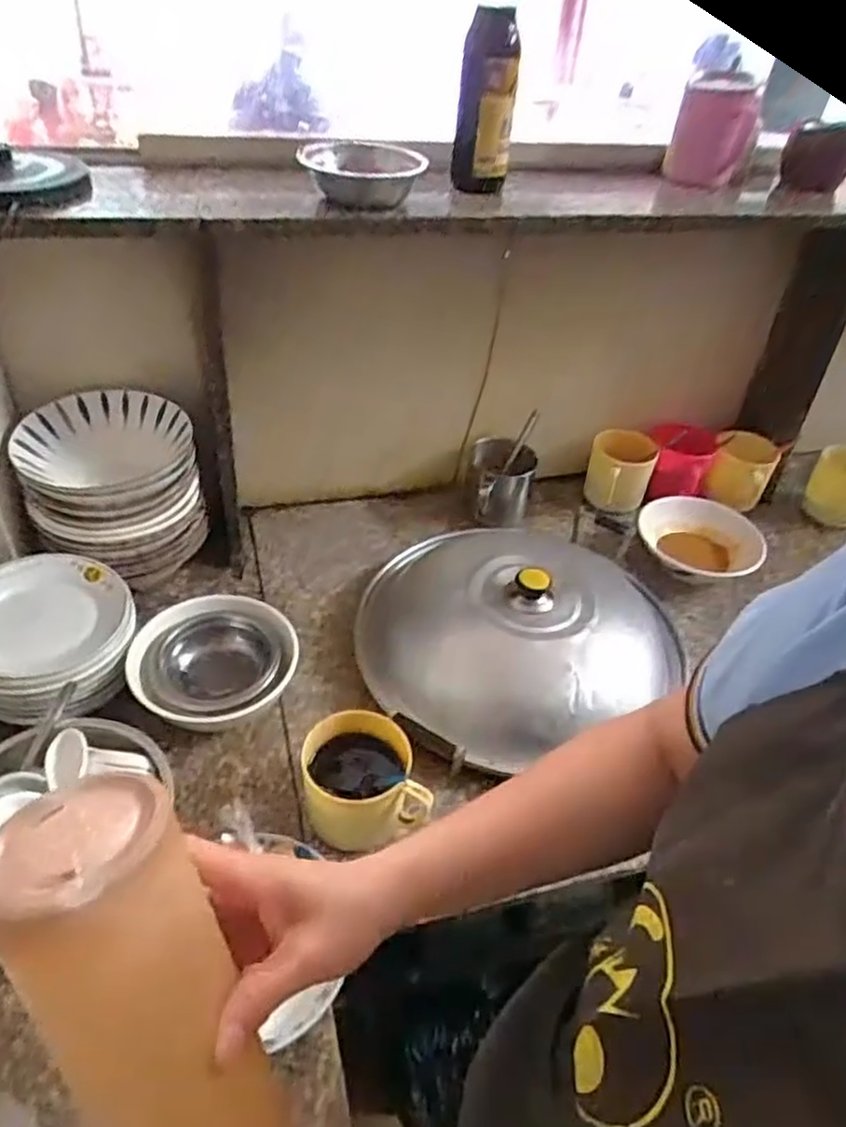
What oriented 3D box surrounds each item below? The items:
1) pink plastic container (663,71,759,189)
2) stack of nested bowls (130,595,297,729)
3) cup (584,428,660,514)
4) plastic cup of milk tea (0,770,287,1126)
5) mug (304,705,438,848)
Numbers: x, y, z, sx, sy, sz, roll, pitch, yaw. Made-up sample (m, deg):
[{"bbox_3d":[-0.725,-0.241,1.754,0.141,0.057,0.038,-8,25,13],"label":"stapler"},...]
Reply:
[{"bbox_3d":[0.356,-0.530,0.903,0.089,0.112,0.096,17,42,13],"label":"pink plastic container"},{"bbox_3d":[-0.215,0.116,0.789,0.146,0.087,0.169,29,46,25],"label":"stack of nested bowls"},{"bbox_3d":[0.300,-0.133,1.129,0.093,0.108,0.111,14,41,10],"label":"cup"},{"bbox_3d":[-0.108,0.202,0.307,0.066,0.228,0.060,-10,20,4],"label":"plastic cup of milk tea"},{"bbox_3d":[-0.057,0.207,0.697,0.106,0.097,0.099,-4,41,-10],"label":"mug"}]

